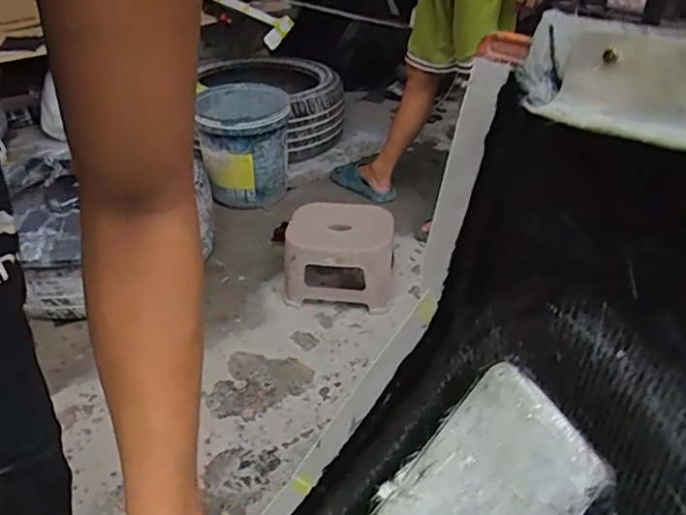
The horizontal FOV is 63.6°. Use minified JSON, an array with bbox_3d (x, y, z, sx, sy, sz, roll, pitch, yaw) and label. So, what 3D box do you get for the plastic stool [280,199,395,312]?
[{"bbox_3d":[-0.011,-0.003,1.389,0.264,0.203,0.237,3,34,3],"label":"plastic stool"}]

